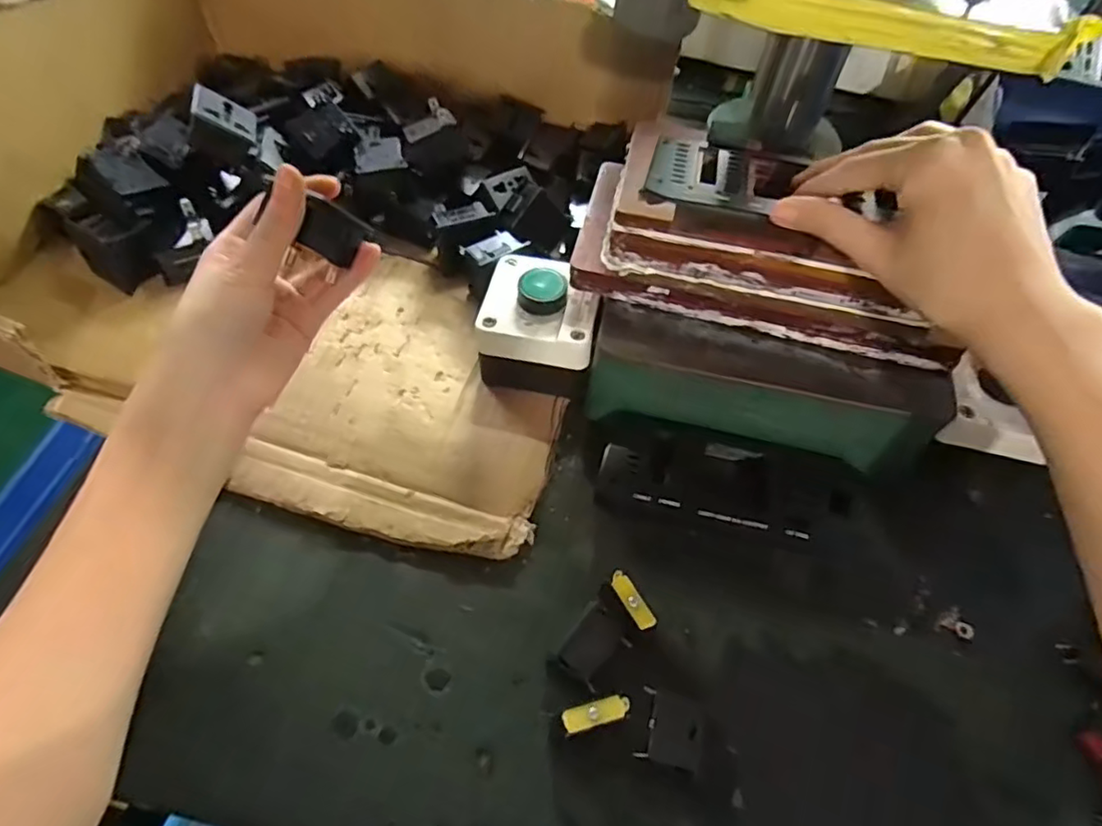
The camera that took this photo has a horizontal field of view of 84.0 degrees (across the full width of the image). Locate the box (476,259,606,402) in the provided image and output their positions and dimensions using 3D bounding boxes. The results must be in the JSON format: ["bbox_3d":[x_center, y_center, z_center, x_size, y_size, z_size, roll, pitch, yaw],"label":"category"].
[{"bbox_3d":[-0.007,-0.054,0.377,0.068,0.058,0.084,10,57,2],"label":"box"}]

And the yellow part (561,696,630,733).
[{"bbox_3d":[0.020,0.133,0.271,0.030,0.004,0.009,-11,64,-12],"label":"yellow part"}]

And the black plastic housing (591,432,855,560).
[{"bbox_3d":[0.097,0.042,0.345,0.136,0.016,0.059,12,57,4],"label":"black plastic housing"}]

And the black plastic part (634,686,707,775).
[{"bbox_3d":[0.057,0.146,0.282,0.029,0.011,0.030,15,58,6],"label":"black plastic part"}]

